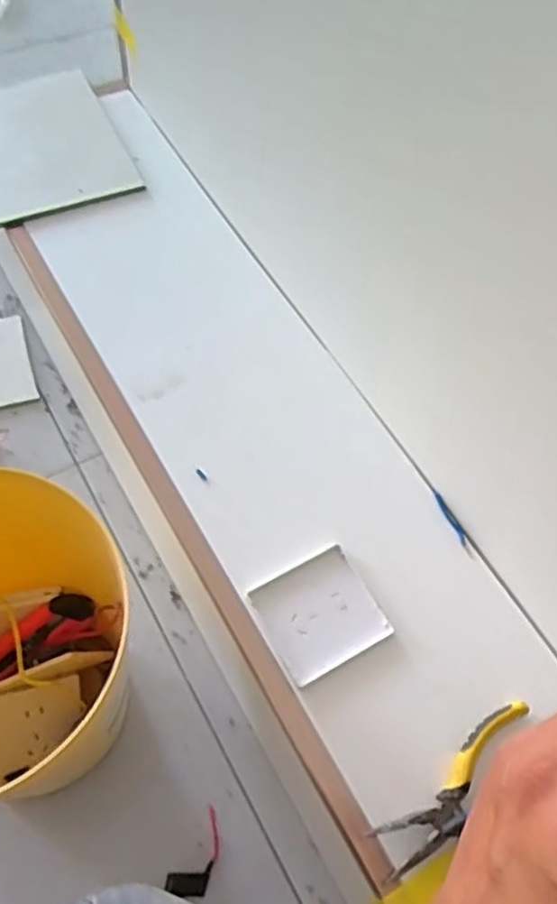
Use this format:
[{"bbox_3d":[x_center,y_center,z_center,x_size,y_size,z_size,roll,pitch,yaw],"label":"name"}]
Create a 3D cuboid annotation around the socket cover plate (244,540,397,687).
[{"bbox_3d":[0.033,0.129,0.567,0.089,0.004,0.086,-24,66,-18],"label":"socket cover plate"}]

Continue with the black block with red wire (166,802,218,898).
[{"bbox_3d":[-0.072,0.368,0.648,0.037,0.012,0.076,23,61,7],"label":"black block with red wire"}]

